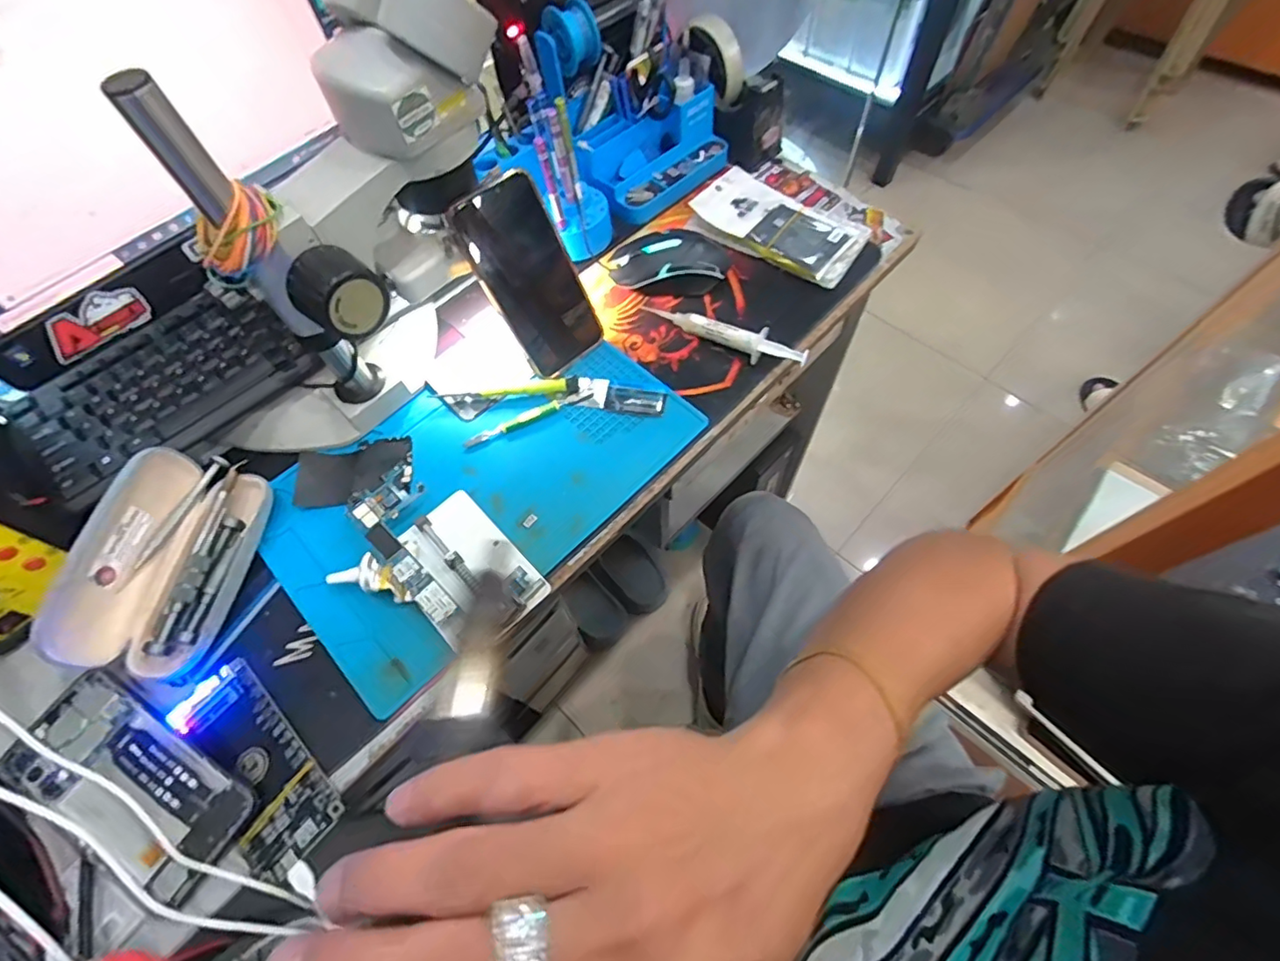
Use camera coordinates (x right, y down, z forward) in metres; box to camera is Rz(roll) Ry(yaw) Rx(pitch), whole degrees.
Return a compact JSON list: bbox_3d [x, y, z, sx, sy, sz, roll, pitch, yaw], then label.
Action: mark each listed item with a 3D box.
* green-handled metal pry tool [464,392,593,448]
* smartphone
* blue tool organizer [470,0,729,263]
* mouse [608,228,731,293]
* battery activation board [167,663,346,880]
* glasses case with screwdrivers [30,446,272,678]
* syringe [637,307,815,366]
[{"bbox_3d":[-0.098,-0.055,0.503,0.118,0.006,0.011,-24,64,-9],"label":"green-handled metal pry tool"},{"bbox_3d":[-0.092,-0.171,0.489,0.078,0.156,0.016,-38,34,-11],"label":"smartphone"},{"bbox_3d":[-0.025,-0.362,0.577,0.259,0.135,0.141,-39,67,-16],"label":"blue tool organizer"},{"bbox_3d":[0.029,-0.217,0.566,0.121,0.039,0.059,1,62,4],"label":"mouse"},{"bbox_3d":[-0.258,0.189,0.379,0.140,0.014,0.058,39,71,20],"label":"battery activation board"},{"bbox_3d":[-0.351,0.055,0.424,0.088,0.067,0.165,2,63,4],"label":"glasses case with screwdrivers"},{"bbox_3d":[0.076,-0.137,0.533,0.162,0.025,0.022,23,66,14],"label":"syringe"}]

